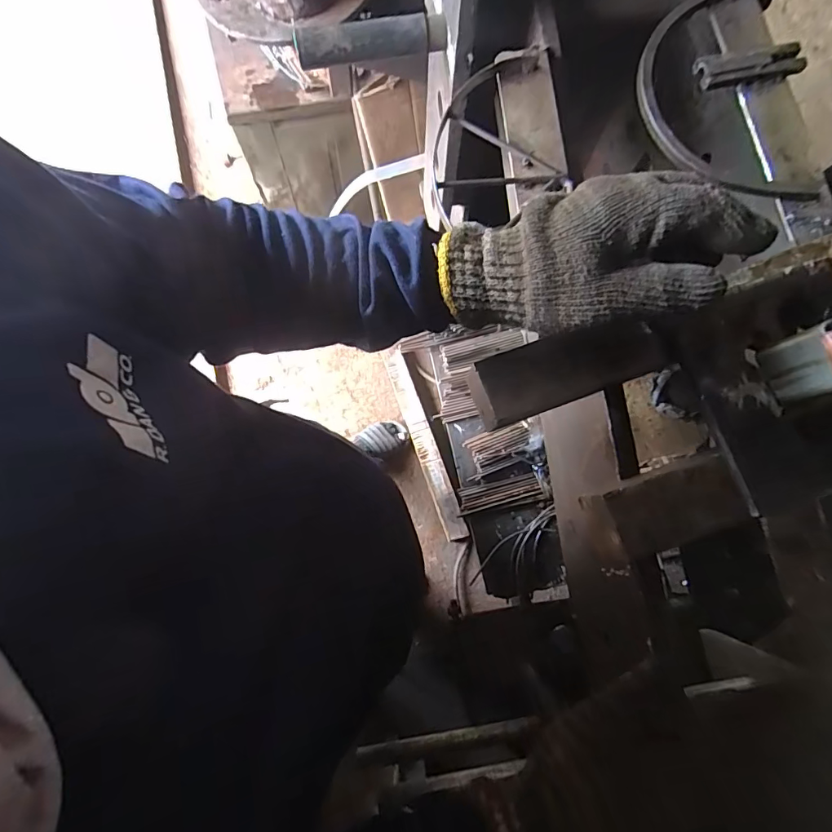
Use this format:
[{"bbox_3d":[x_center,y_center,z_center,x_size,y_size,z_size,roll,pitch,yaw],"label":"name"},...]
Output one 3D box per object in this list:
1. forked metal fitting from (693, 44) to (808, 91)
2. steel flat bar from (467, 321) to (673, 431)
[{"bbox_3d":[0.310,-0.322,0.424,0.102,0.017,0.029,-14,79,-3],"label":"forked metal fitting"},{"bbox_3d":[0.107,-0.034,0.333,0.135,0.012,0.049,-20,92,5],"label":"steel flat bar"}]

